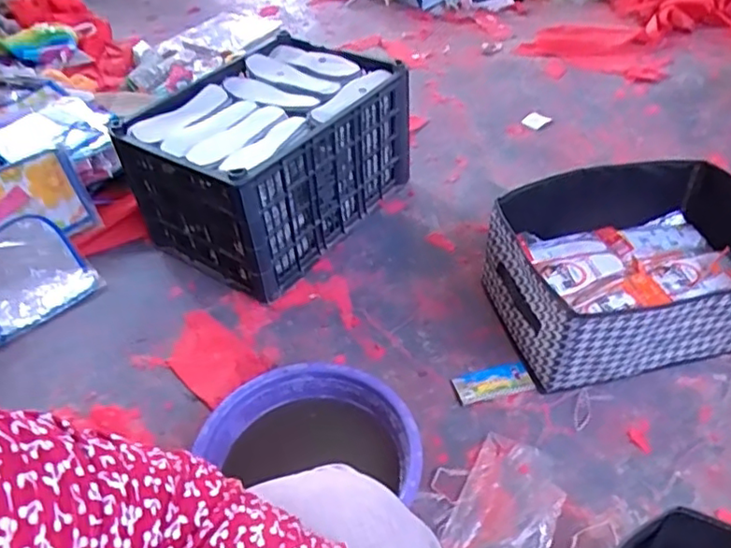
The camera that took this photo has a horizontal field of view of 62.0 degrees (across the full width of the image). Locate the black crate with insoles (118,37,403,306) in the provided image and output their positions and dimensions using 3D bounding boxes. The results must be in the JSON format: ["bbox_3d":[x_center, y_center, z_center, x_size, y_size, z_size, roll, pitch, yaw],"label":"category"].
[{"bbox_3d":[-0.190,-0.243,1.247,0.359,0.268,0.474,26,52,28],"label":"black crate with insoles"}]

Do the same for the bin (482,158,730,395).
[{"bbox_3d":[0.451,-0.007,1.022,0.443,0.188,0.325,-13,44,-9],"label":"bin"}]

